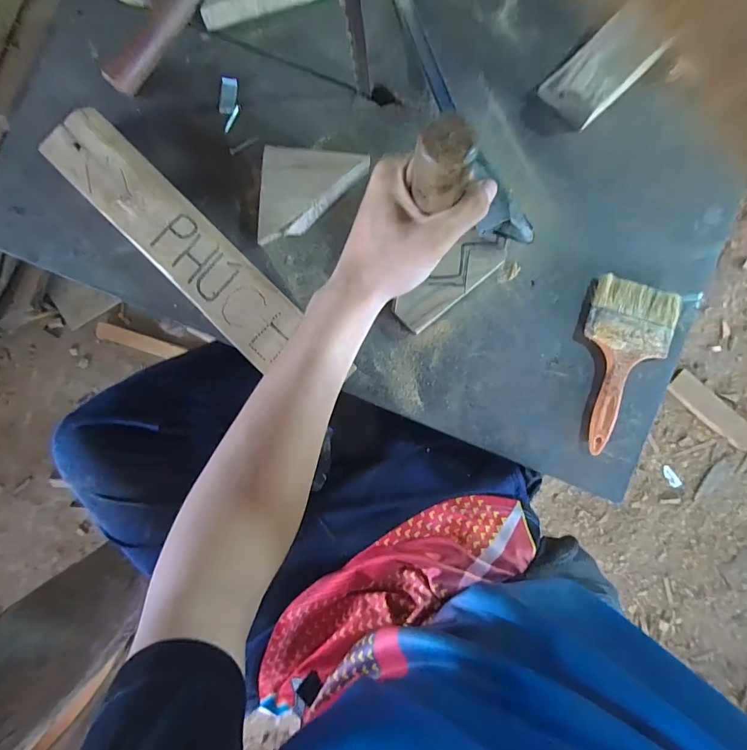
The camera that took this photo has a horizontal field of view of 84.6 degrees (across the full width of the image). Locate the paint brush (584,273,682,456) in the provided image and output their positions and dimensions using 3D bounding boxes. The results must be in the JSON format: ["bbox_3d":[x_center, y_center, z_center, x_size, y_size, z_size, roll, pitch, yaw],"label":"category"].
[{"bbox_3d":[0.264,-0.009,0.444,0.090,0.013,0.183,19,88,1],"label":"paint brush"}]

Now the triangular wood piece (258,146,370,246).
[{"bbox_3d":[-0.066,-0.196,0.447,0.111,0.018,0.103,2,87,0],"label":"triangular wood piece"}]

